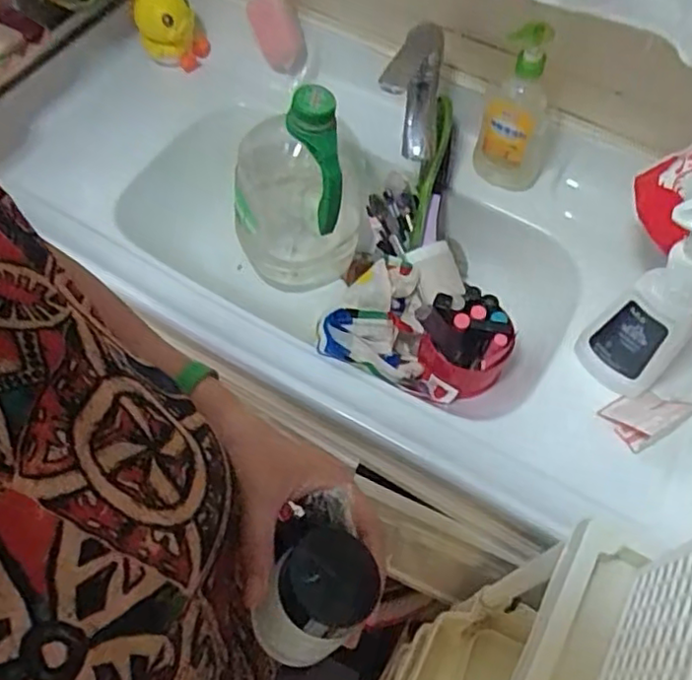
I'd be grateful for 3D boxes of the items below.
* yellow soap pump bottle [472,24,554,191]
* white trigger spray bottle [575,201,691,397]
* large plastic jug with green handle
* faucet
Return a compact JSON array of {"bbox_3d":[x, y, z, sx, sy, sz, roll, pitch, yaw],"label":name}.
[{"bbox_3d":[0.206,-0.269,0.760,0.087,0.208,0.054,13,63,9],"label":"yellow soap pump bottle"},{"bbox_3d":[0.302,-0.038,0.592,0.073,0.277,0.094,-42,67,-18],"label":"white trigger spray bottle"},{"bbox_3d":[-0.069,-0.181,0.801,0.163,0.256,0.128,6,62,6],"label":"large plastic jug with green handle"},{"bbox_3d":[0.076,-0.285,0.746,0.067,0.104,0.133,4,62,5],"label":"faucet"}]

